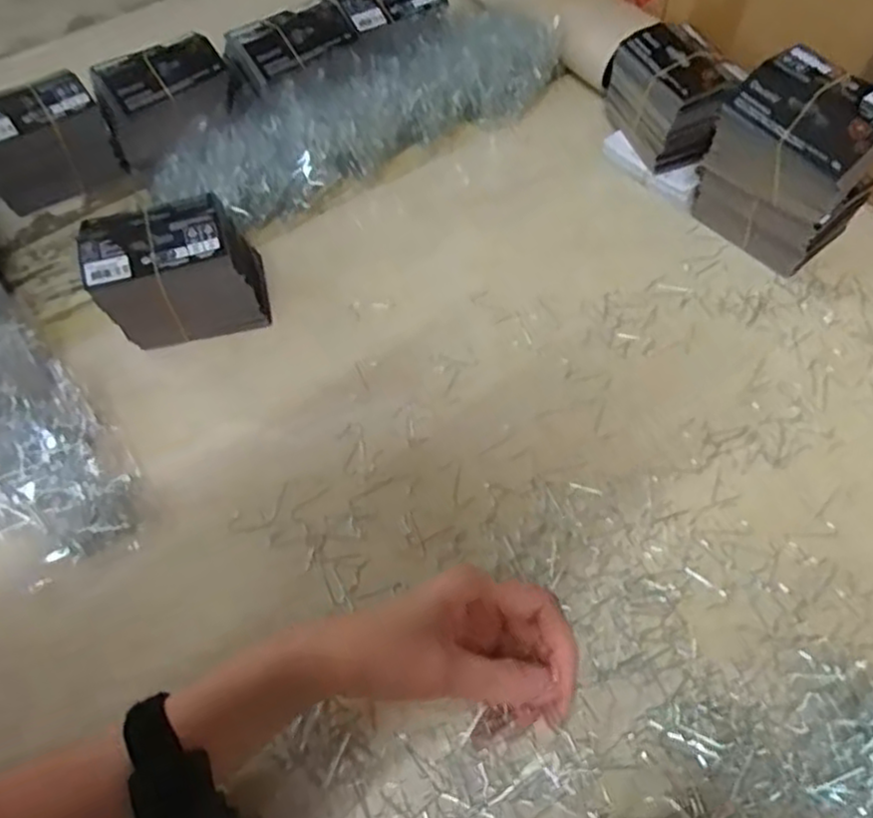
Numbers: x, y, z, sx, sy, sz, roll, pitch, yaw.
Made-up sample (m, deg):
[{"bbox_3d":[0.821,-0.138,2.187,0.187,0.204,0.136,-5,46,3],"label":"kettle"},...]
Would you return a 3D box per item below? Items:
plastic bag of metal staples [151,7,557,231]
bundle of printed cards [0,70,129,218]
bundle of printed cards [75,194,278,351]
[{"bbox_3d":[-0.066,-0.273,0.666,0.385,0.065,0.119,-31,63,-17],"label":"plastic bag of metal staples"},{"bbox_3d":[-0.340,-0.227,0.629,0.106,0.082,0.064,-31,63,-17],"label":"bundle of printed cards"},{"bbox_3d":[-0.196,-0.103,0.553,0.116,0.077,0.093,-14,60,-8],"label":"bundle of printed cards"}]

